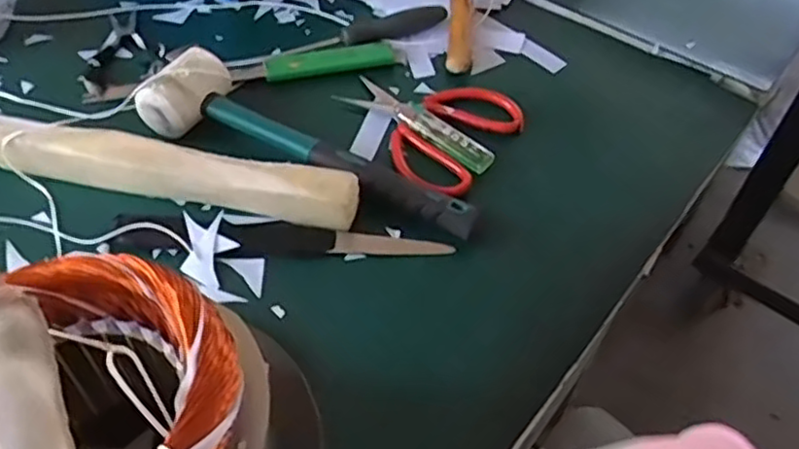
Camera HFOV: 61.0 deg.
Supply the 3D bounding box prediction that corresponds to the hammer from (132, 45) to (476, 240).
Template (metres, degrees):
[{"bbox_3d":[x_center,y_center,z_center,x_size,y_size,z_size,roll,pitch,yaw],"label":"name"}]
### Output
[{"bbox_3d":[-0.068,-0.069,0.528,0.282,0.046,0.067,19,51,13],"label":"hammer"}]

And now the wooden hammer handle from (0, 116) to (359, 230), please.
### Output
[{"bbox_3d":[-0.199,-0.046,0.506,0.337,0.037,0.032,11,50,6],"label":"wooden hammer handle"}]

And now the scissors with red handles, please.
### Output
[{"bbox_3d":[0.019,-0.092,0.576,0.145,0.012,0.127,29,54,20],"label":"scissors with red handles"}]

